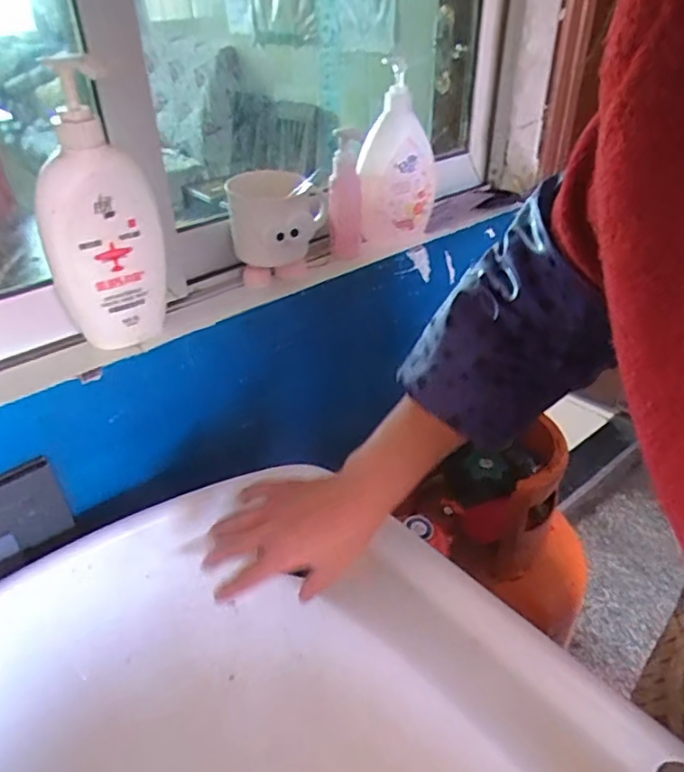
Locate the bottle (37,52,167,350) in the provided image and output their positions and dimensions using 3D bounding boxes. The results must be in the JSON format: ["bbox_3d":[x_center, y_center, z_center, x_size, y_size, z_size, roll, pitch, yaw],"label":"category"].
[{"bbox_3d":[-0.211,-0.149,0.517,0.059,0.228,0.099,28,44,35],"label":"bottle"}]

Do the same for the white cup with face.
[{"bbox_3d":[-0.069,-0.181,0.643,0.103,0.082,0.096,-4,35,-5],"label":"white cup with face"}]

